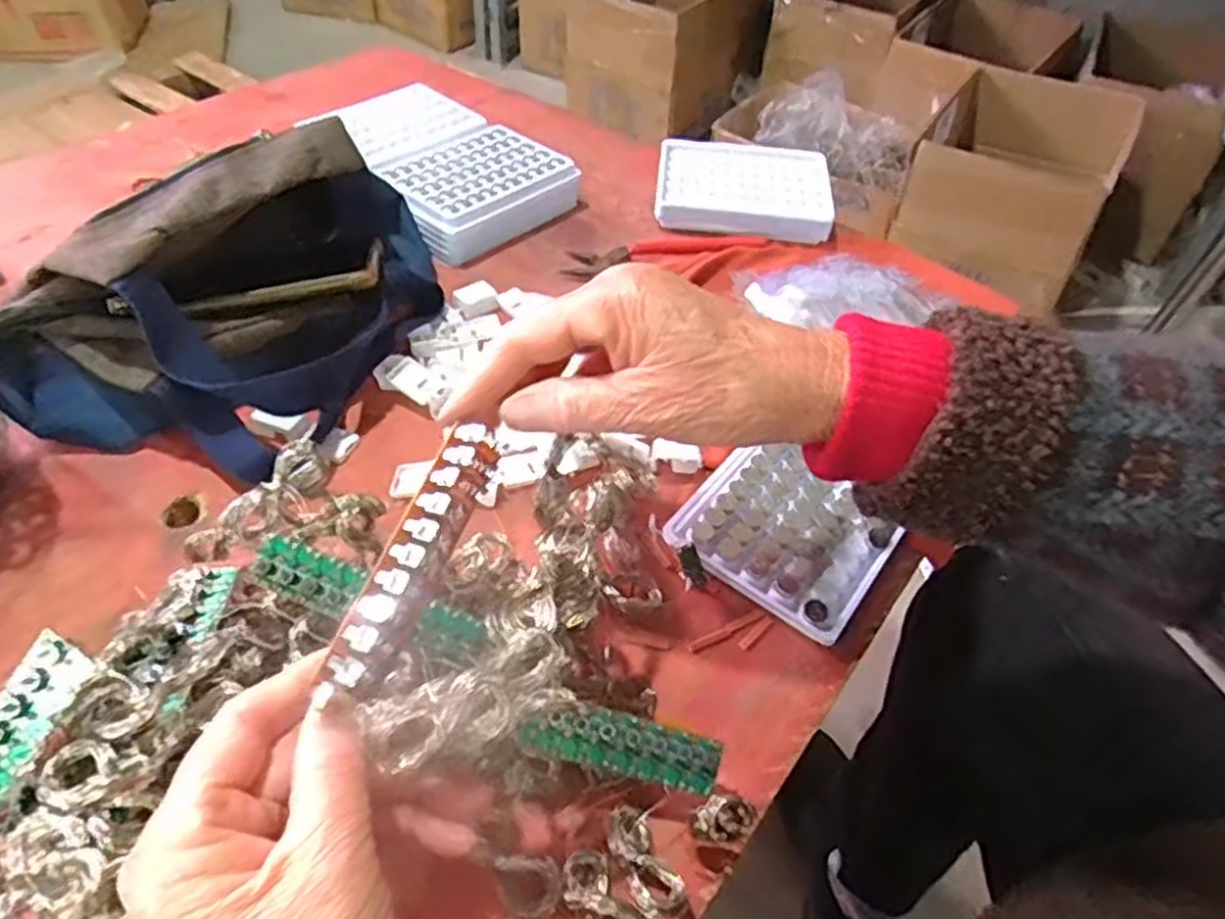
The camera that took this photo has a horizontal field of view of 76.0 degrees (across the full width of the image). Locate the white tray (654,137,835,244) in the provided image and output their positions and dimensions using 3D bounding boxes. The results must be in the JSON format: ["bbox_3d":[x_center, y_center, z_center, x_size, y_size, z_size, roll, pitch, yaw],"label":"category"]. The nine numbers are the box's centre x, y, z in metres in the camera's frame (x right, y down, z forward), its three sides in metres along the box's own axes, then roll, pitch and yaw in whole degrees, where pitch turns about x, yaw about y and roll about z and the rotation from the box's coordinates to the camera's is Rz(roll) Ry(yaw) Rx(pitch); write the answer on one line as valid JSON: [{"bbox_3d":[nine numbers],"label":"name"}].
[{"bbox_3d":[0.101,-0.211,0.606,0.129,0.021,0.106,6,48,1],"label":"white tray"}]

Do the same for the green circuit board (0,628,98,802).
[{"bbox_3d":[-0.193,0.086,0.254,0.021,0.004,0.058,35,85,-4],"label":"green circuit board"}]

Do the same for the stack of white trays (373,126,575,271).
[{"bbox_3d":[-0.102,-0.199,0.575,0.100,0.031,0.130,36,55,24],"label":"stack of white trays"}]

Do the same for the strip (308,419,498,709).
[{"bbox_3d":[-0.067,0.030,0.264,0.018,0.011,0.100,19,62,12],"label":"strip"}]

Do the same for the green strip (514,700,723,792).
[{"bbox_3d":[0.004,0.106,0.292,0.072,0.004,0.020,17,84,-4],"label":"green strip"}]

